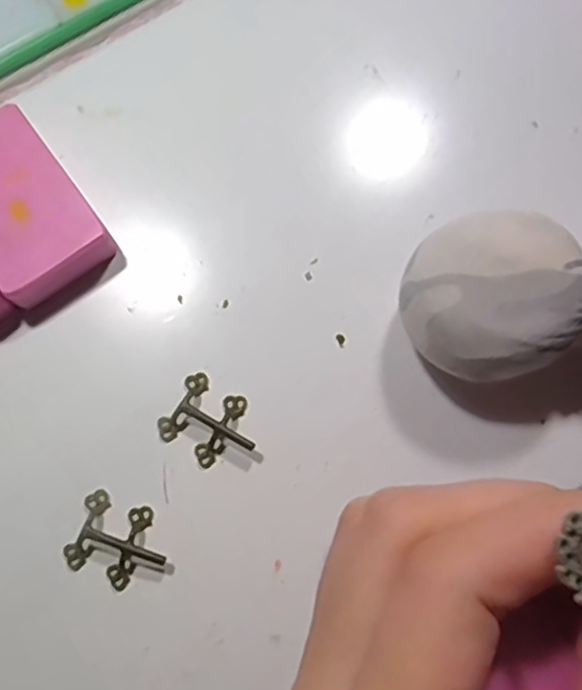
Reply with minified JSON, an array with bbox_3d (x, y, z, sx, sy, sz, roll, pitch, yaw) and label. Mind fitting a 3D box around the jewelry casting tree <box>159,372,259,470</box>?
[{"bbox_3d":[-0.029,0.028,0.231,0.034,0.008,0.027,30,79,7],"label":"jewelry casting tree"}]

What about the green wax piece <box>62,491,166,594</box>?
[{"bbox_3d":[-0.060,0.069,0.222,0.033,0.008,0.027,21,78,5],"label":"green wax piece"}]

